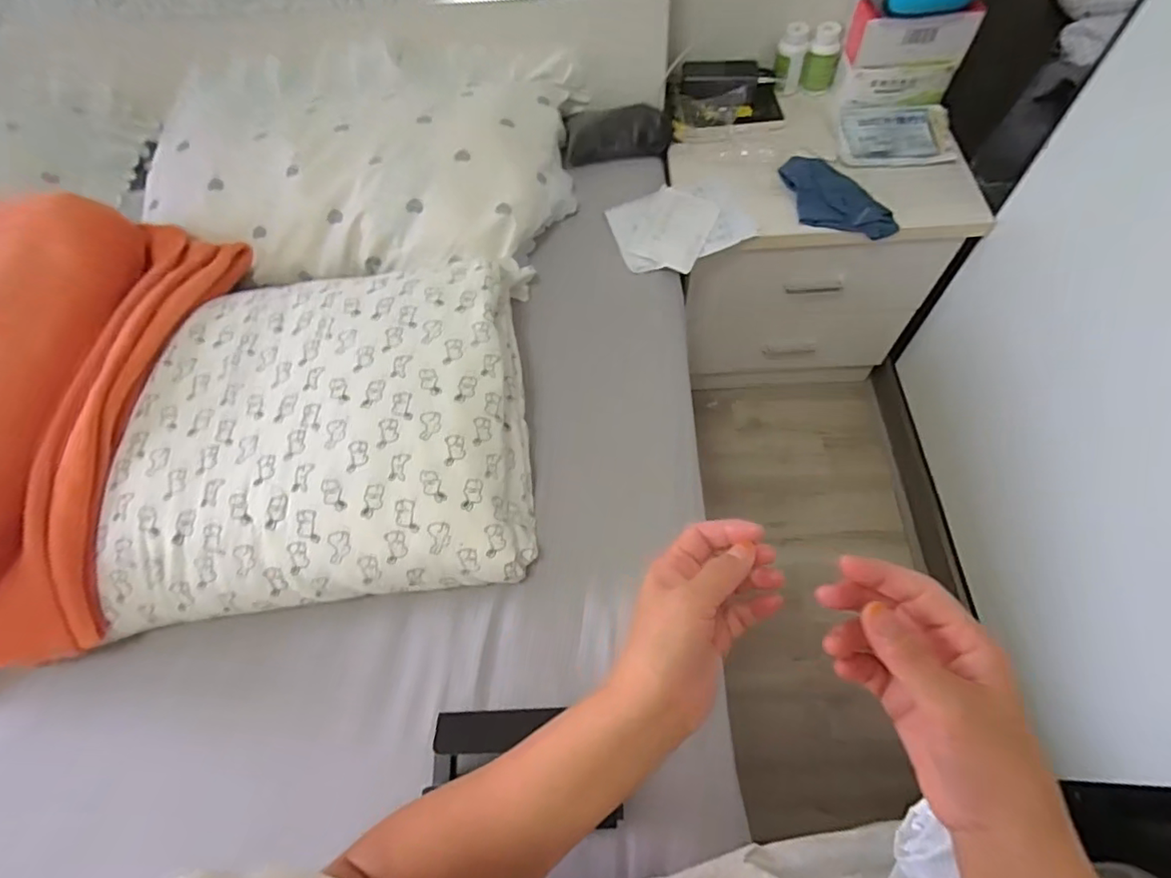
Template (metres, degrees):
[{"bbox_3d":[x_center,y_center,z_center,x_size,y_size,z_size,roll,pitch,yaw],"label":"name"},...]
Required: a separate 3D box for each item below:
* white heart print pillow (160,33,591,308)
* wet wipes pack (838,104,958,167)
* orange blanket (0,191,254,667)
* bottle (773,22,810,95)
[{"bbox_3d":[-0.350,-0.431,0.885,0.646,0.134,0.402,1,62,4],"label":"white heart print pillow"},{"bbox_3d":[0.520,-0.508,0.954,0.181,0.014,0.147,2,62,4],"label":"wet wipes pack"},{"bbox_3d":[-0.653,-0.031,0.657,0.294,0.170,0.558,-1,62,3],"label":"orange blanket"},{"bbox_3d":[0.362,-0.665,0.999,0.047,0.093,0.046,-4,62,1],"label":"bottle"}]

